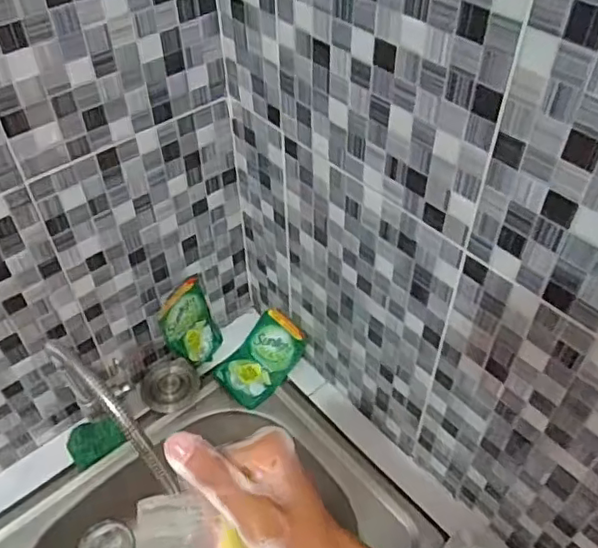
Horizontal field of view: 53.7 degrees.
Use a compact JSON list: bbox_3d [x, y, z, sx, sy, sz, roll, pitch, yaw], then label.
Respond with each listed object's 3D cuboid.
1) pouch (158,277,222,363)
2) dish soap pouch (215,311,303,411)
[{"bbox_3d":[-0.153,0.075,0.862,0.036,0.135,0.083,32,55,27],"label":"pouch"},{"bbox_3d":[-0.054,0.122,0.891,0.089,0.044,0.156,36,86,20],"label":"dish soap pouch"}]

